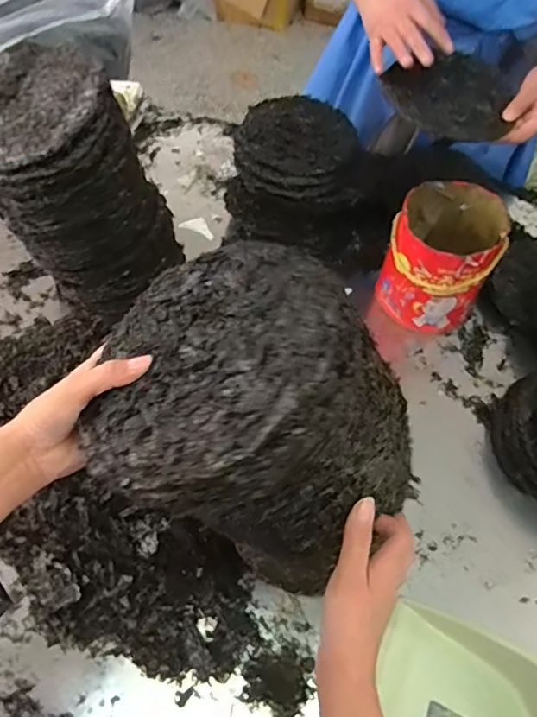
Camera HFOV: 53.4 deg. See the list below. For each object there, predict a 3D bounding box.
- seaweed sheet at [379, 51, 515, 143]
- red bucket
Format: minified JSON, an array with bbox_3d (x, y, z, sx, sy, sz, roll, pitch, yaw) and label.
[{"bbox_3d":[0.270,-0.379,0.775,0.176,0.034,0.155,-12,57,-10],"label":"seaweed sheet"},{"bbox_3d":[0.278,-0.164,0.868,0.155,0.181,0.180,22,57,13],"label":"red bucket"}]

